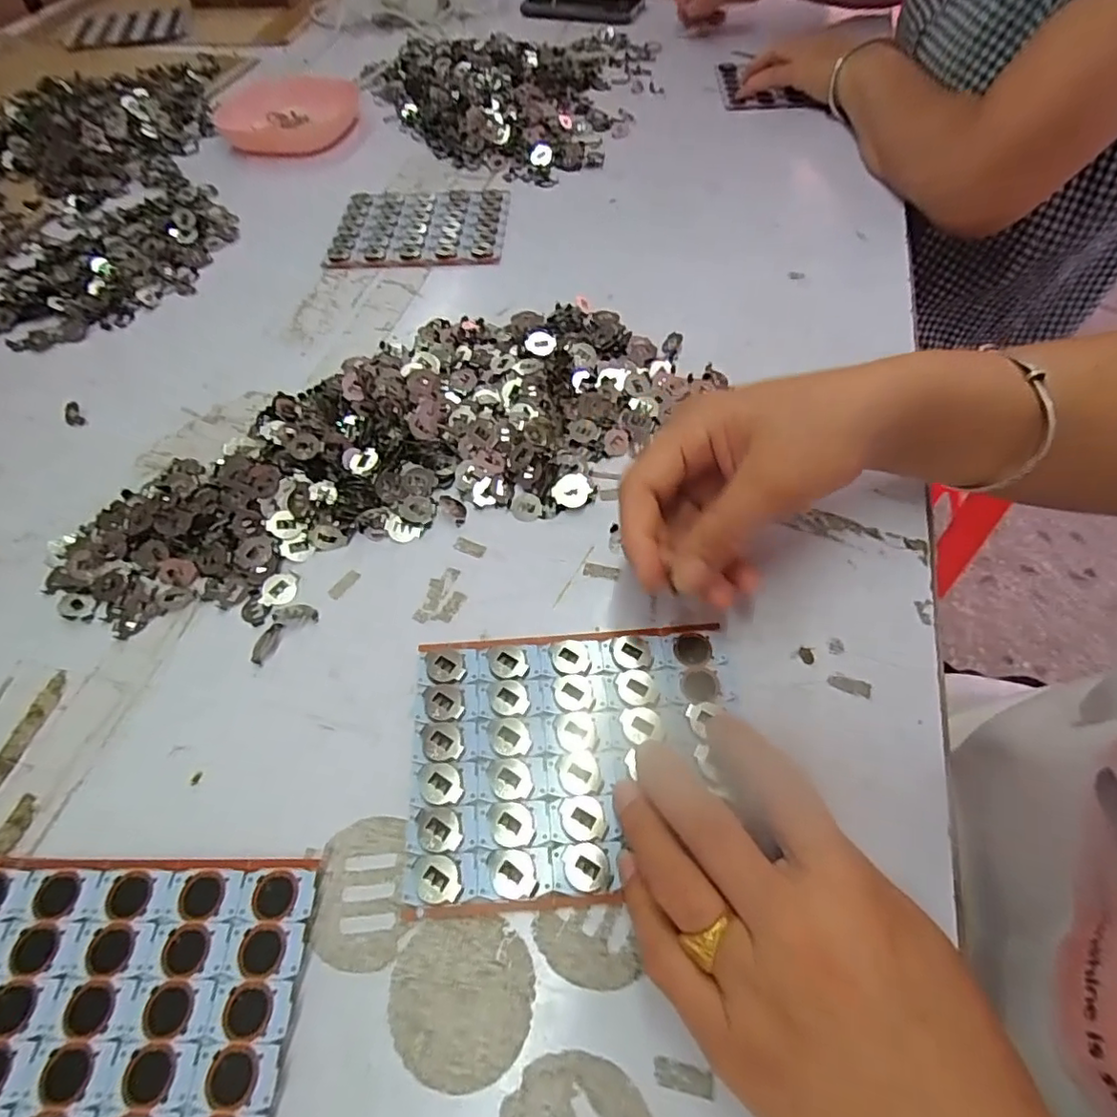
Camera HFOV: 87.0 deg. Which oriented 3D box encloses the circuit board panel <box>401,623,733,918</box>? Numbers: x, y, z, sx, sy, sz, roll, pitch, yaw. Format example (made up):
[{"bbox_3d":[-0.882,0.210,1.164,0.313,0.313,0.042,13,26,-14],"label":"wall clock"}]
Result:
[{"bbox_3d":[0.004,0.086,0.262,0.141,0.006,0.114,-4,57,0],"label":"circuit board panel"}]

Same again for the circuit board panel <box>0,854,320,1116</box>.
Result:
[{"bbox_3d":[-0.177,0.175,0.216,0.157,0.010,0.116,0,57,3],"label":"circuit board panel"}]

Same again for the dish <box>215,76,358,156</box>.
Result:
[{"bbox_3d":[-0.287,-0.472,0.627,0.146,0.024,0.132,-13,57,-5],"label":"dish"}]

